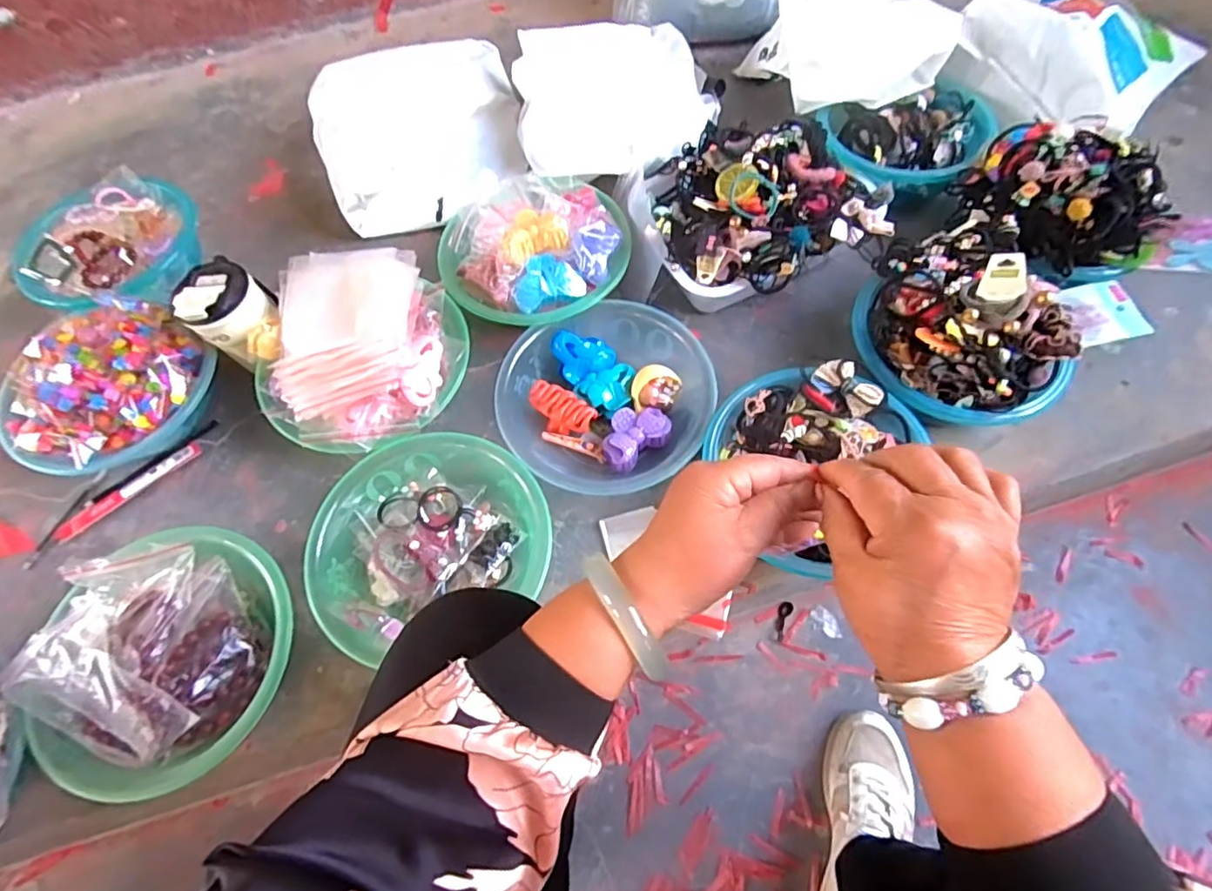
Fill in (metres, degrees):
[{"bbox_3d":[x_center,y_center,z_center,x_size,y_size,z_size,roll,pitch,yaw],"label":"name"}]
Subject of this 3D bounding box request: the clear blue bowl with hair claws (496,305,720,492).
[{"bbox_3d":[0.000,-0.051,0.677,0.220,0.073,0.220,-2,64,3],"label":"clear blue bowl with hair claws"}]

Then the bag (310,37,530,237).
[{"bbox_3d":[-0.263,-0.455,0.857,0.309,0.118,0.276,-28,66,-9],"label":"bag"}]

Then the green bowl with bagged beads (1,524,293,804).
[{"bbox_3d":[-0.419,0.204,0.567,0.232,0.095,0.226,-2,64,3],"label":"green bowl with bagged beads"}]

